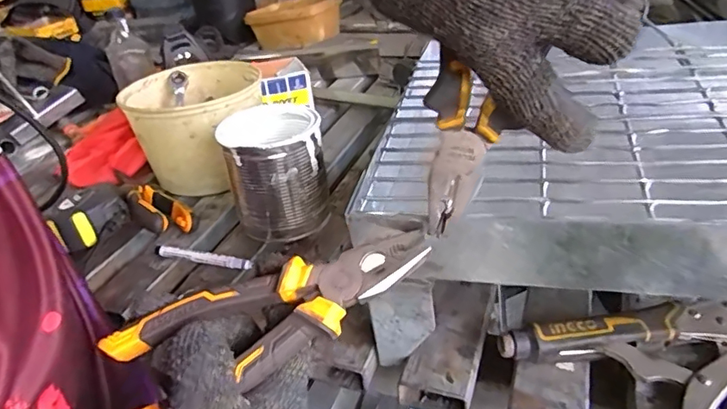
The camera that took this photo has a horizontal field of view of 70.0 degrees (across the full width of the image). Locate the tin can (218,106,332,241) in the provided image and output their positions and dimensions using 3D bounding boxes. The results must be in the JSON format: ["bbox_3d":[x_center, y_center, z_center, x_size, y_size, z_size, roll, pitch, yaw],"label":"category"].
[{"bbox_3d":[-0.088,-0.036,0.539,0.097,0.117,0.095,-10,32,-6],"label":"tin can"}]

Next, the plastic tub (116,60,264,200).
[{"bbox_3d":[-0.204,-0.097,0.650,0.156,0.110,0.158,-10,32,-6],"label":"plastic tub"}]

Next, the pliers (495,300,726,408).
[{"bbox_3d":[0.202,0.109,0.334,0.177,0.030,0.144,-19,34,-19],"label":"pliers"}]

